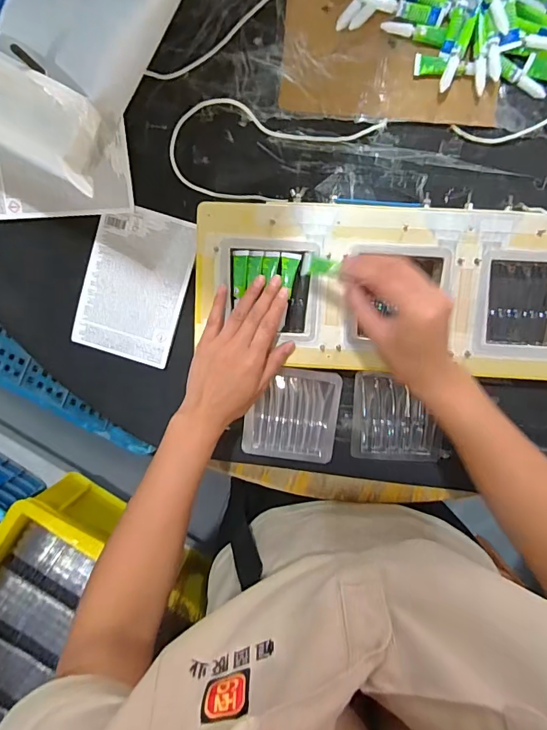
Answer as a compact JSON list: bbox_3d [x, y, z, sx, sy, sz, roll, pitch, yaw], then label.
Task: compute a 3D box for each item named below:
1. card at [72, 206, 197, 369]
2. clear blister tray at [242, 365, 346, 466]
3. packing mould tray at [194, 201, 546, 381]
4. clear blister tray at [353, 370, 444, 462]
[{"bbox_3d":[-0.158,-0.091,0.515,0.116,0.006,0.168,18,97,0],"label":"card"},{"bbox_3d":[0.021,0.057,0.511,0.102,0.021,0.107,7,97,2],"label":"clear blister tray"},{"bbox_3d":[0.130,-0.080,0.474,0.420,0.031,0.178,8,97,0],"label":"packing mould tray"},{"bbox_3d":[0.143,0.062,0.517,0.102,0.012,0.101,3,97,2],"label":"clear blister tray"}]

